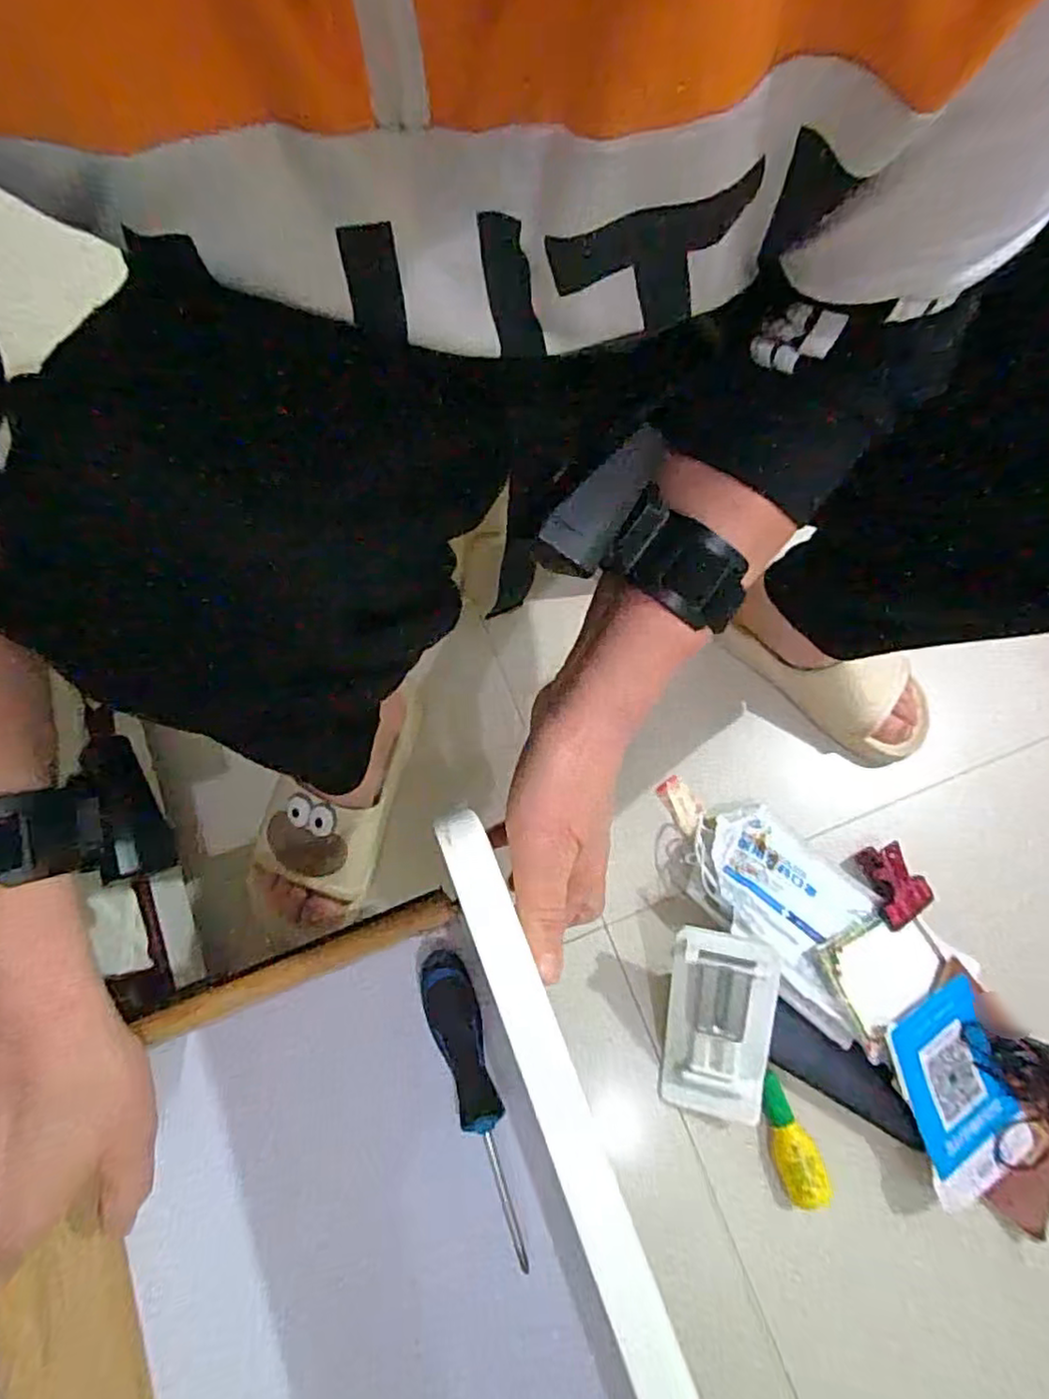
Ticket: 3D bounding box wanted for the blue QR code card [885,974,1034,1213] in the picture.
[{"bbox_3d":[0.355,0.321,0.545,0.109,0.008,0.143,-14,81,-23],"label":"blue QR code card"}]

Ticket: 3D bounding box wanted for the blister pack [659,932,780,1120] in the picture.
[{"bbox_3d":[0.154,0.262,0.528,0.080,0.018,0.161,6,108,19],"label":"blister pack"}]

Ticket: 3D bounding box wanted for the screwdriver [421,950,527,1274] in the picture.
[{"bbox_3d":[-0.029,0.238,0.398,0.029,0.031,0.167,-16,74,-8],"label":"screwdriver"}]

